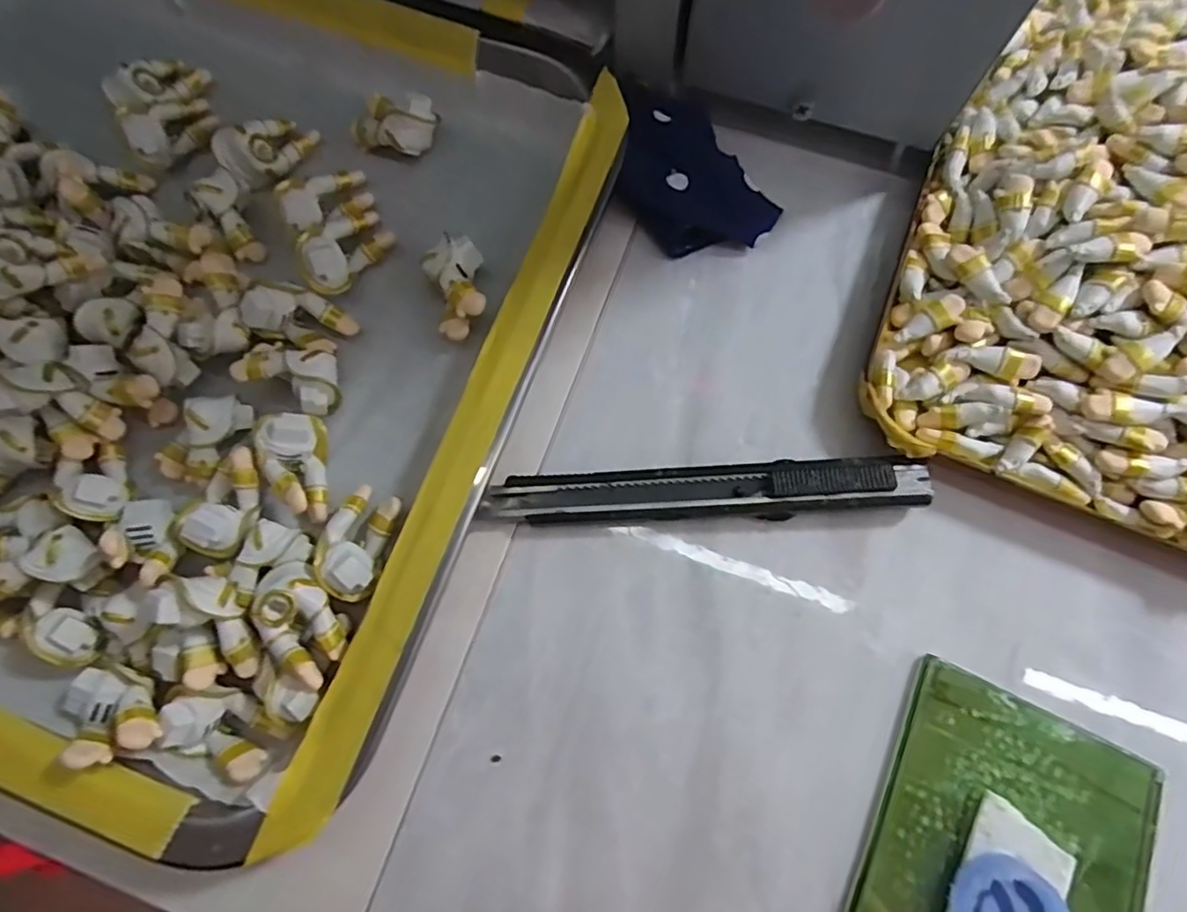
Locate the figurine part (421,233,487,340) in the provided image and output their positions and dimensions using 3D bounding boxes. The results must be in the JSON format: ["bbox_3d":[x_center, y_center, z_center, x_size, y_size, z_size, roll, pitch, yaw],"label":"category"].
[{"bbox_3d":[-0.043,-0.053,0.196,0.016,0.017,0.029,-8,75,-2],"label":"figurine part"}]

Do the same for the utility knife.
[{"bbox_3d":[0.032,0.011,0.184,0.128,0.012,0.015,-2,75,0],"label":"utility knife"}]

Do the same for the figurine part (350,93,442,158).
[{"bbox_3d":[-0.069,-0.116,0.214,0.026,0.015,0.018,20,76,6],"label":"figurine part"}]

